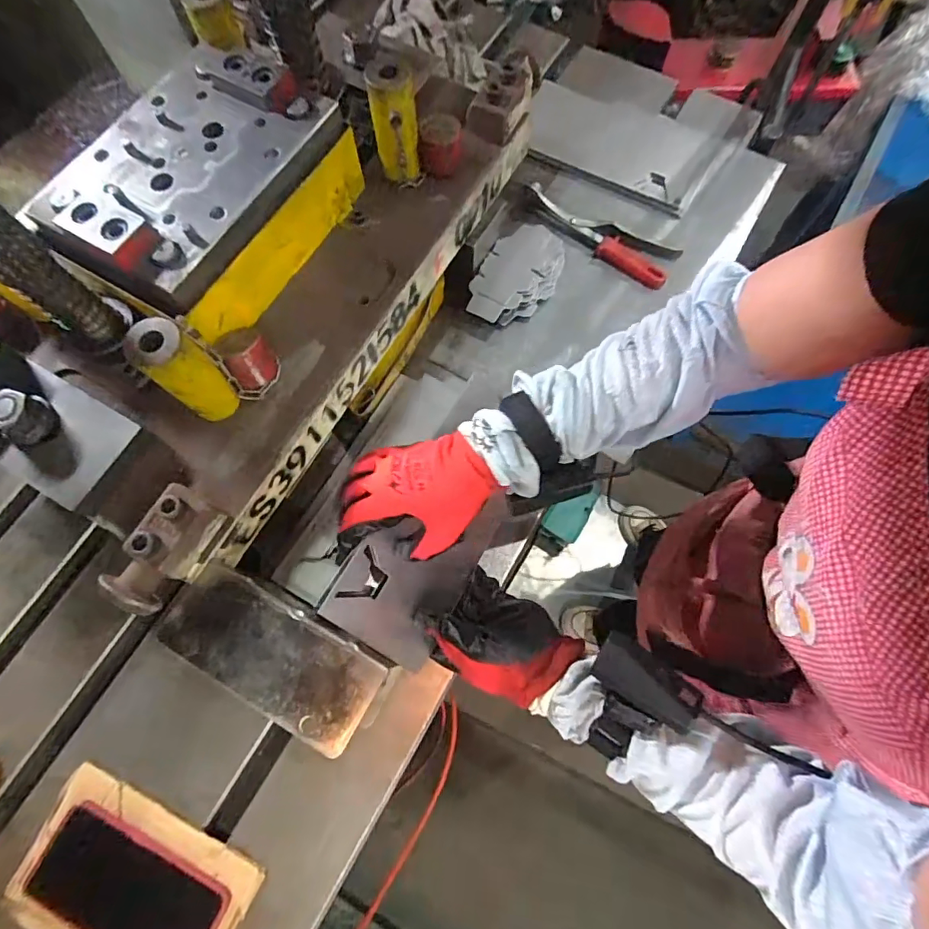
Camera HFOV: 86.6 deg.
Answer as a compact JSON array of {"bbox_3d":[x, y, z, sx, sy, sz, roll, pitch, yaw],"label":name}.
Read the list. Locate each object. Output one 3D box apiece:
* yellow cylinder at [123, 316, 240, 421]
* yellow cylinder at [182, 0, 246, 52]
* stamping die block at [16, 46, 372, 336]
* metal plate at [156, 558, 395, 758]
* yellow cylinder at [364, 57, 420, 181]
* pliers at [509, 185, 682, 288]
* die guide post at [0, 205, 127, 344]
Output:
[{"bbox_3d":[-0.212,-0.070,0.381,0.041,0.091,0.040,0,72,1],"label":"yellow cylinder"},{"bbox_3d":[-0.234,-0.416,0.460,0.043,0.036,0.045,0,72,1],"label":"yellow cylinder"},{"bbox_3d":[-0.220,-0.234,0.430,0.166,0.091,0.233,27,74,10],"label":"stamping die block"},{"bbox_3d":[-0.143,0.138,0.370,0.167,0.016,0.073,28,74,10],"label":"metal plate"},{"bbox_3d":[-0.063,-0.314,0.455,0.034,0.095,0.031,0,72,1],"label":"yellow cylinder"},{"bbox_3d":[0.160,-0.291,0.619,0.213,0.030,0.055,28,74,10],"label":"pliers"},{"bbox_3d":[-0.298,-0.133,0.341,0.036,0.149,0.039,37,76,12],"label":"die guide post"}]

